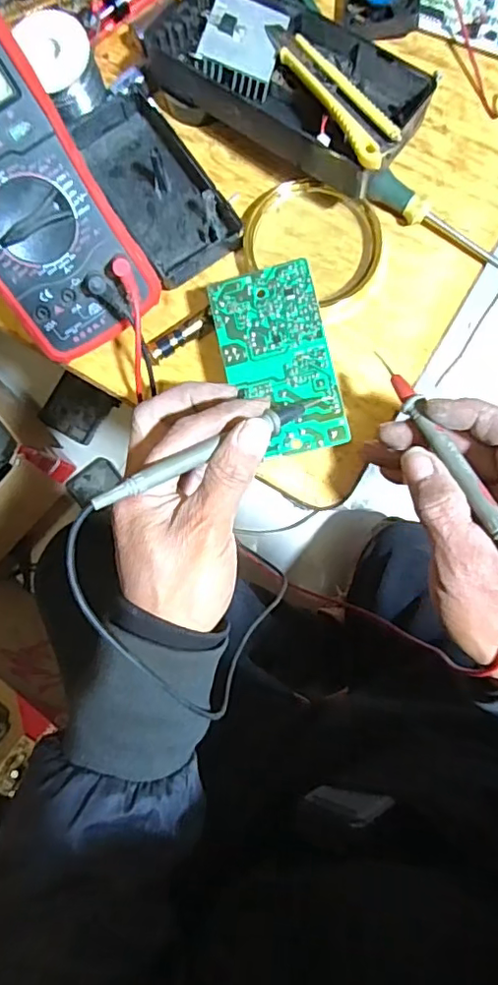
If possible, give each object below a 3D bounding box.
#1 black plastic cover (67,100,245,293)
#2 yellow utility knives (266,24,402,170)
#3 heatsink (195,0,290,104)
[{"bbox_3d":[-0.063,-0.205,0.379,0.065,0.027,0.129,-34,85,0],"label":"black plastic cover"},{"bbox_3d":[0.047,-0.243,0.339,0.027,0.009,0.127,-30,72,1],"label":"yellow utility knives"},{"bbox_3d":[-0.004,-0.283,0.359,0.047,0.012,0.053,19,84,-8],"label":"heatsink"}]

